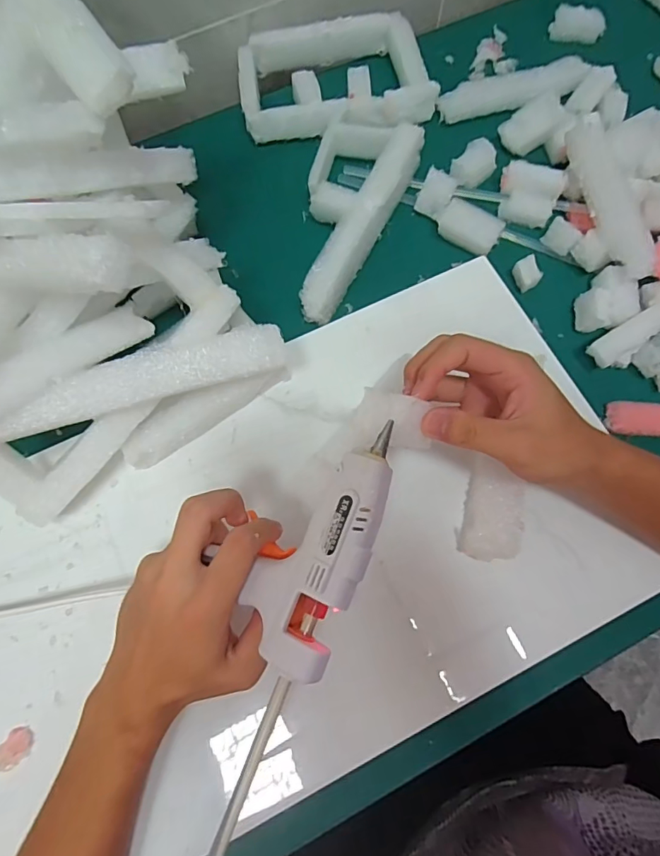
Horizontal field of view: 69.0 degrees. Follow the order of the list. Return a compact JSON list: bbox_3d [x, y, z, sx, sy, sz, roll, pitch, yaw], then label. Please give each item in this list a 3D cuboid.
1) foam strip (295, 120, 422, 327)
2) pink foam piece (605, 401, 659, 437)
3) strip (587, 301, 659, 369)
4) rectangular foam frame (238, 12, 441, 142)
[{"bbox_3d":[0.029,-0.176,0.416,0.031,0.039,0.190,27,74,8],"label":"foam strip"},{"bbox_3d":[0.260,-0.007,0.387,0.070,0.012,0.027,4,72,1],"label":"pink foam piece"},{"bbox_3d":[0.262,-0.085,0.384,0.116,0.022,0.027,-31,78,-9],"label":"strip"},{"bbox_3d":[0.004,-0.339,0.470,0.180,0.027,0.127,-12,73,-4],"label":"rectangular foam frame"}]

